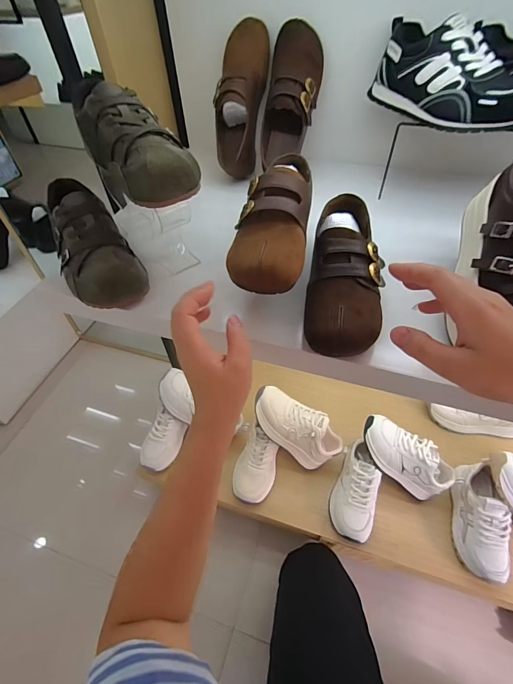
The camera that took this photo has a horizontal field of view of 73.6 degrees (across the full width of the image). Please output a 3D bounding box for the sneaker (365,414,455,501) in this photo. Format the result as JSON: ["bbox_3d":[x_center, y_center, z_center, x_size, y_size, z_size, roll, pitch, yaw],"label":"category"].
[{"bbox_3d":[0.334,0.258,0.768,0.222,0.088,0.103,40,59,2],"label":"sneaker"}]

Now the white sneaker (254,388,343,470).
[{"bbox_3d":[0.105,0.202,0.801,0.229,0.095,0.098,41,54,-13],"label":"white sneaker"}]

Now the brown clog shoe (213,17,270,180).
[{"bbox_3d":[-0.024,-0.419,0.594,0.095,0.232,0.074,12,16,12],"label":"brown clog shoe"}]

